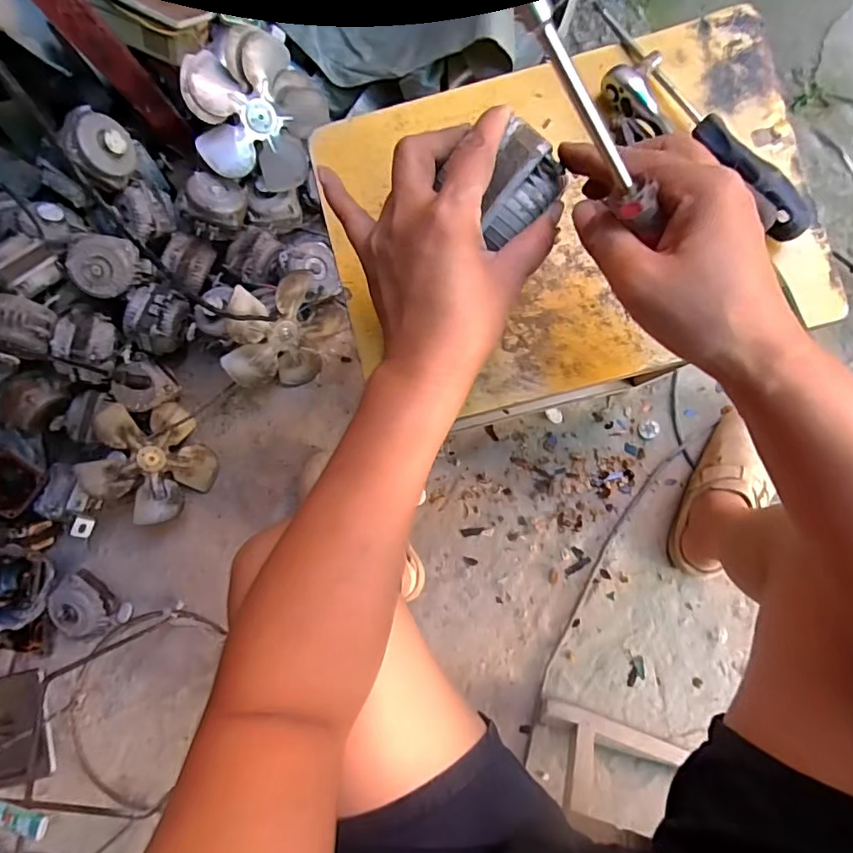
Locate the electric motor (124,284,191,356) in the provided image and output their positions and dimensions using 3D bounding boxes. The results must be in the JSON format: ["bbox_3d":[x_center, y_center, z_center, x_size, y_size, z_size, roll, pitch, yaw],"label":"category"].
[{"bbox_3d":[-0.390,-0.154,0.776,0.067,0.077,0.089,12,85,8],"label":"electric motor"}]

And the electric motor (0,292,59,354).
[{"bbox_3d":[-0.533,-0.133,0.685,0.064,0.068,0.072,16,85,8],"label":"electric motor"}]

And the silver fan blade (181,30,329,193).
[{"bbox_3d":[-0.230,-0.430,0.738,0.178,0.181,0.029,-16,37,-18],"label":"silver fan blade"}]

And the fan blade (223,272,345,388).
[{"bbox_3d":[-0.203,-0.135,0.768,0.176,0.174,0.030,-17,44,-30],"label":"fan blade"}]

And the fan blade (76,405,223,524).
[{"bbox_3d":[-0.407,0.049,0.792,0.179,0.030,0.170,41,51,-28],"label":"fan blade"}]

